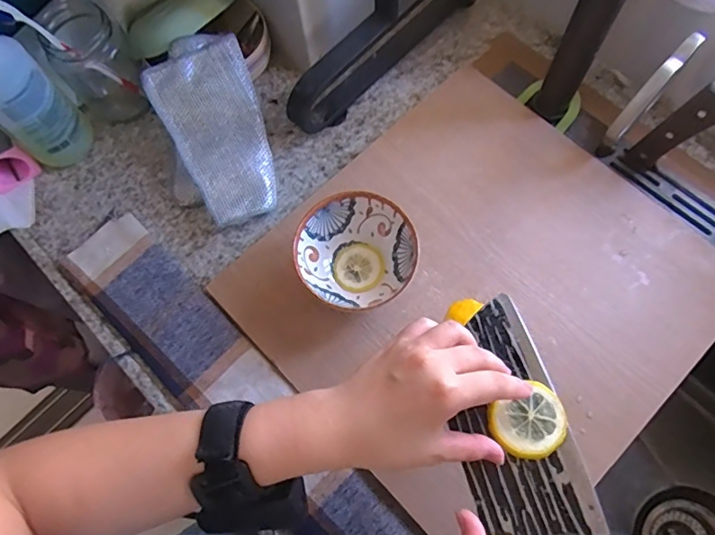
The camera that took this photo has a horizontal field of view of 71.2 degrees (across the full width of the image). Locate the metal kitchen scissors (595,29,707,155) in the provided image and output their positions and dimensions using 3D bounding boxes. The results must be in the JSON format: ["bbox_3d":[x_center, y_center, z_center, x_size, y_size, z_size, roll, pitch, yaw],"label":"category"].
[{"bbox_3d":[0.279,-0.163,0.483,0.015,0.128,0.102,40,77,15],"label":"metal kitchen scissors"}]

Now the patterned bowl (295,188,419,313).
[{"bbox_3d":[-0.002,-0.012,0.474,0.105,0.059,0.100,-1,70,2],"label":"patterned bowl"}]

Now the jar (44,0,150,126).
[{"bbox_3d":[-0.282,-0.218,0.539,0.095,0.113,0.076,42,77,15],"label":"jar"}]

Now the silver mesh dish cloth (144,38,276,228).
[{"bbox_3d":[-0.147,-0.142,0.522,0.098,0.021,0.190,-19,90,-4],"label":"silver mesh dish cloth"}]

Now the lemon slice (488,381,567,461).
[{"bbox_3d":[0.120,0.106,0.346,0.050,0.008,0.044,-36,73,-10],"label":"lemon slice"}]

